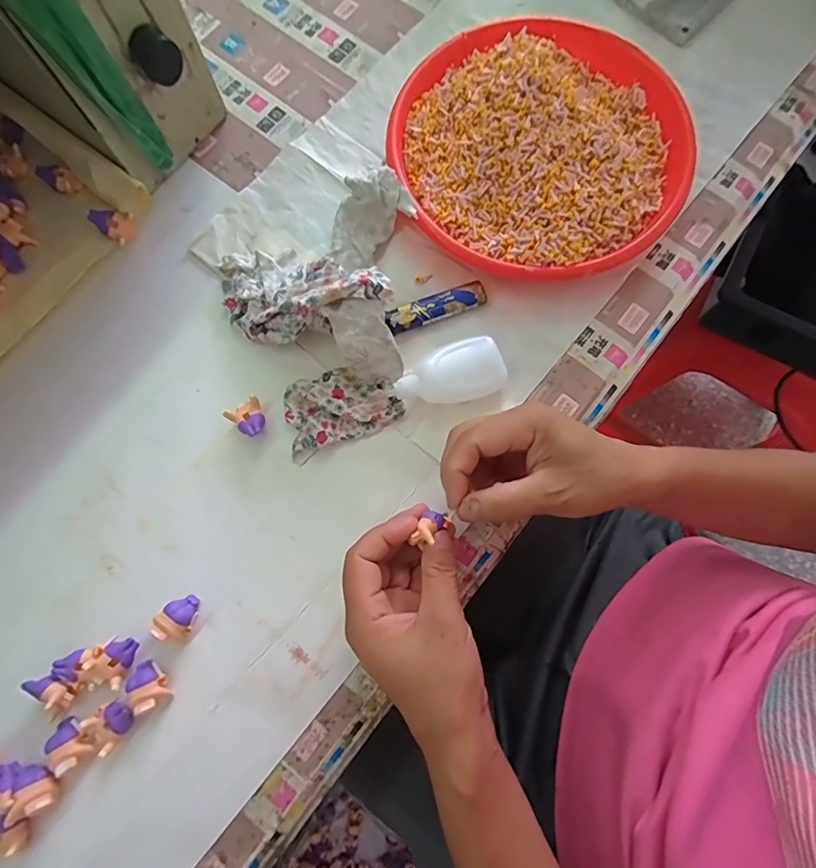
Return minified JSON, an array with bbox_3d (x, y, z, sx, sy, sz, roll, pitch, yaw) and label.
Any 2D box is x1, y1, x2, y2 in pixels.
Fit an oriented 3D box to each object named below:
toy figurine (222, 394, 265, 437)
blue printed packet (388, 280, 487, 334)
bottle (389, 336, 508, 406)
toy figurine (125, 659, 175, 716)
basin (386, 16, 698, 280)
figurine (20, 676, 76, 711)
[{"bbox_3d":[-0.116,-0.010,0.348,0.025,0.015,0.028,-34,80,-8],"label":"toy figurine"},{"bbox_3d":[0.021,-0.099,0.368,0.078,0.009,0.020,-20,79,-5],"label":"blue printed packet"},{"bbox_3d":[0.031,-0.041,0.348,0.080,0.022,0.041,-20,79,-5],"label":"bottle"},{"bbox_3d":[-0.170,0.164,0.306,0.021,0.013,0.028,-25,79,-6],"label":"toy figurine"},{"bbox_3d":[0.104,-0.231,0.379,0.227,0.050,0.227,0,78,-1],"label":"basin"},{"bbox_3d":[-0.231,0.165,0.304,0.030,0.013,0.017,28,79,5],"label":"figurine"}]

